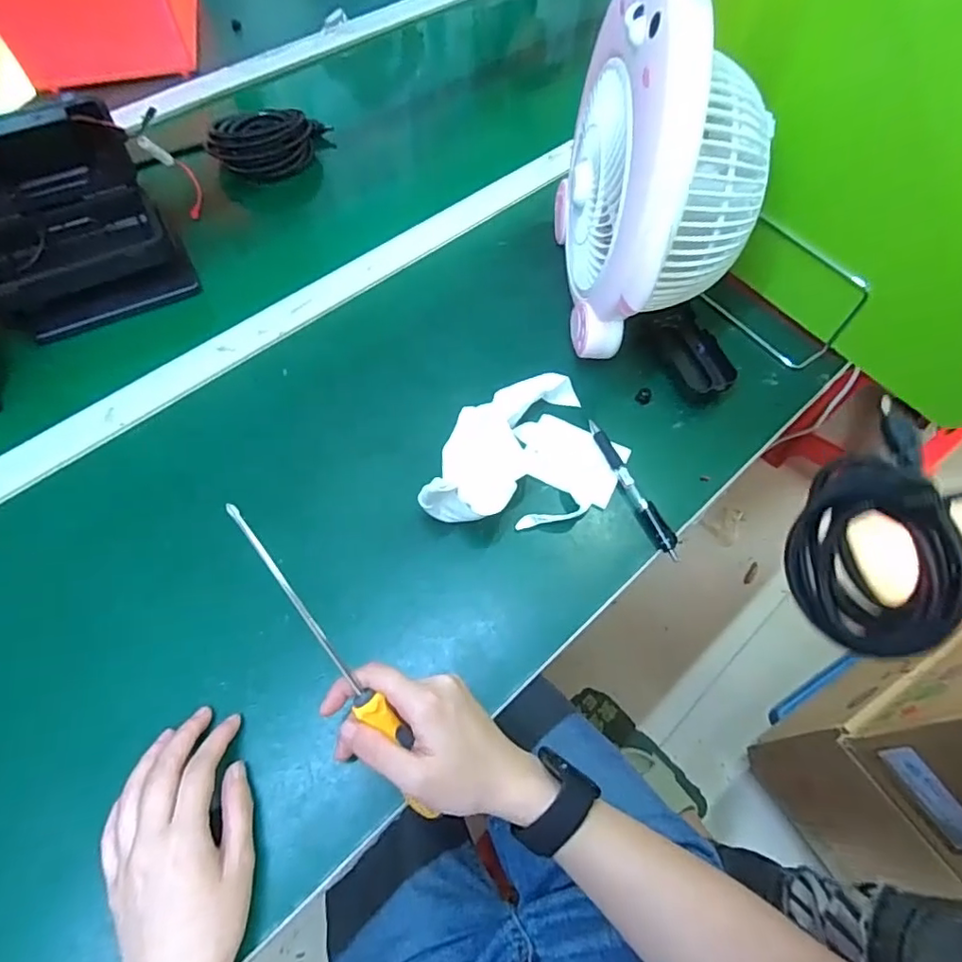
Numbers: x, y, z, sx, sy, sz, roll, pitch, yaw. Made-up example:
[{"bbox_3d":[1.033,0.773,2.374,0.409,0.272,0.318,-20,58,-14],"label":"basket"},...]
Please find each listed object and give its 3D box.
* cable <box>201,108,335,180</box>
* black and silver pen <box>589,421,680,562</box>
[{"bbox_3d":[-0.254,-0.417,0.701,0.148,0.040,0.090,-17,64,-12],"label":"cable"},{"bbox_3d":[0.131,0.006,0.493,0.014,0.010,0.139,-21,65,-14],"label":"black and silver pen"}]

